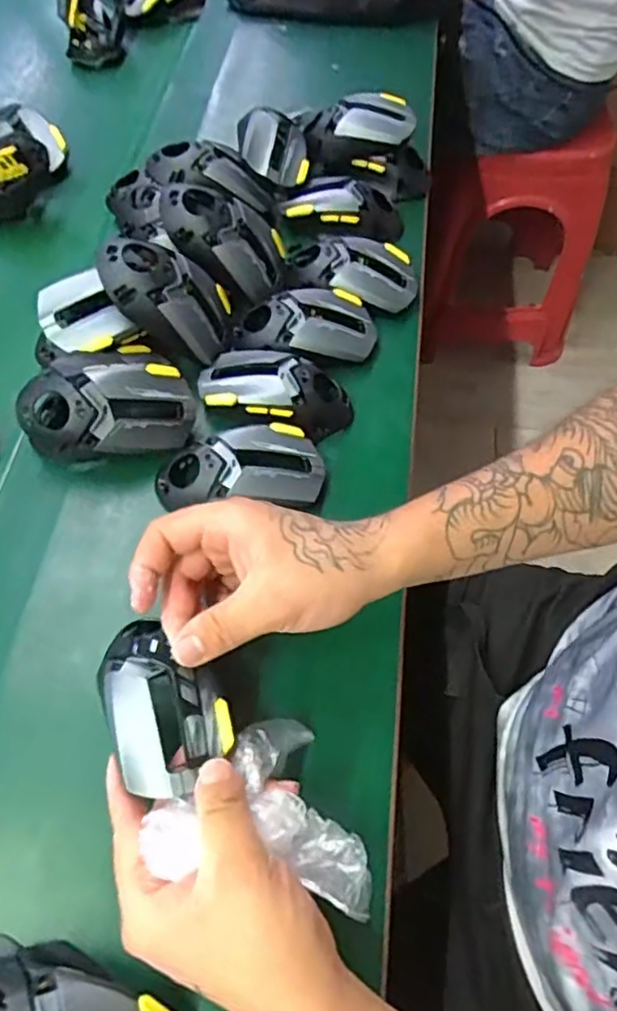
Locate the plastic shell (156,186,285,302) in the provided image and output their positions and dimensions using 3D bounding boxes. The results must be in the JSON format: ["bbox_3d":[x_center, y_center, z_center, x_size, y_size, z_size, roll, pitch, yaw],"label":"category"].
[{"bbox_3d":[-0.069,-0.221,0.538,0.047,0.114,0.065,4,73,40],"label":"plastic shell"}]

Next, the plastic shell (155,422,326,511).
[{"bbox_3d":[-0.050,-0.030,0.464,0.118,0.037,0.059,-1,61,-3],"label":"plastic shell"}]

